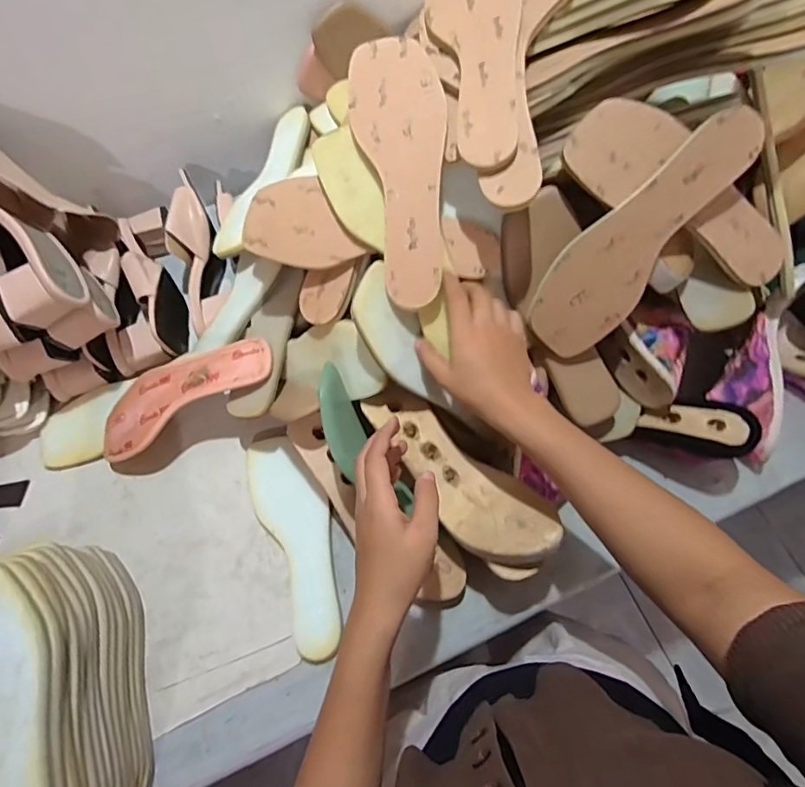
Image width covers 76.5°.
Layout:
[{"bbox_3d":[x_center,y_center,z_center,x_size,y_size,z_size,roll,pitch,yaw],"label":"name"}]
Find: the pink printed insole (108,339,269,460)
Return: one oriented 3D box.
[{"bbox_3d":[-0.253,-0.001,0.578,0.233,0.024,0.083,-26,69,12],"label":"pink printed insole"}]

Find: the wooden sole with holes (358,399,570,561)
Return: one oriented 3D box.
[{"bbox_3d":[0.047,0.077,0.496,0.222,0.045,0.086,40,75,16],"label":"wooden sole with holes"}]

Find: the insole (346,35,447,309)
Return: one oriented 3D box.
[{"bbox_3d":[0.005,-0.203,0.461,0.080,0.011,0.238,-11,89,12],"label":"insole"}]

